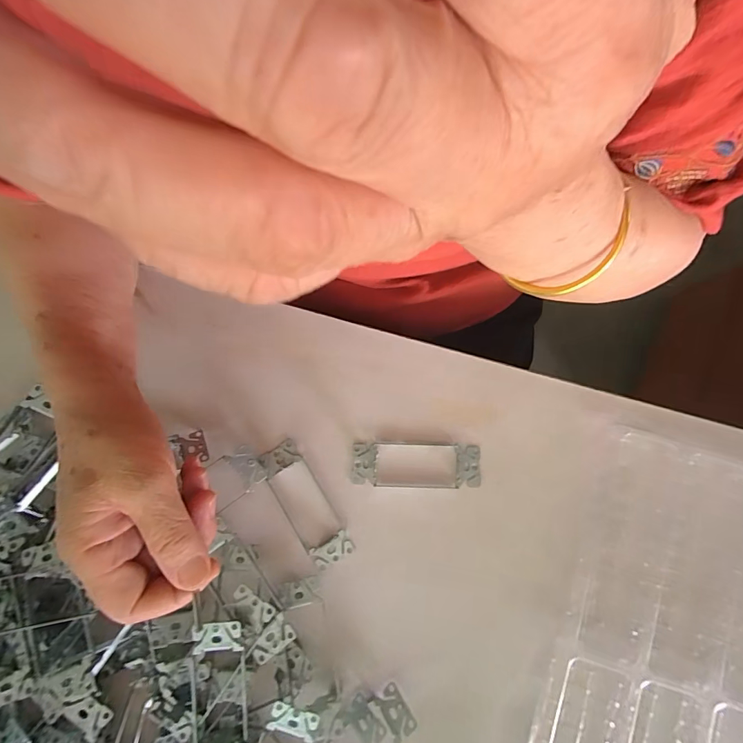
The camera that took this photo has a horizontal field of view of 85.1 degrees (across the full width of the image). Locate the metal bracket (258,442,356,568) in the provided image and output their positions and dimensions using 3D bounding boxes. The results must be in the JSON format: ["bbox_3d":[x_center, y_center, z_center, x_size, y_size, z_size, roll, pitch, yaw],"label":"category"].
[{"bbox_3d":[-0.055,0.110,0.333,0.035,0.006,0.105,-32,83,-3],"label":"metal bracket"}]

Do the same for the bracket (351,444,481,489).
[{"bbox_3d":[0.037,0.079,0.337,0.107,0.004,0.036,1,82,1],"label":"bracket"}]

